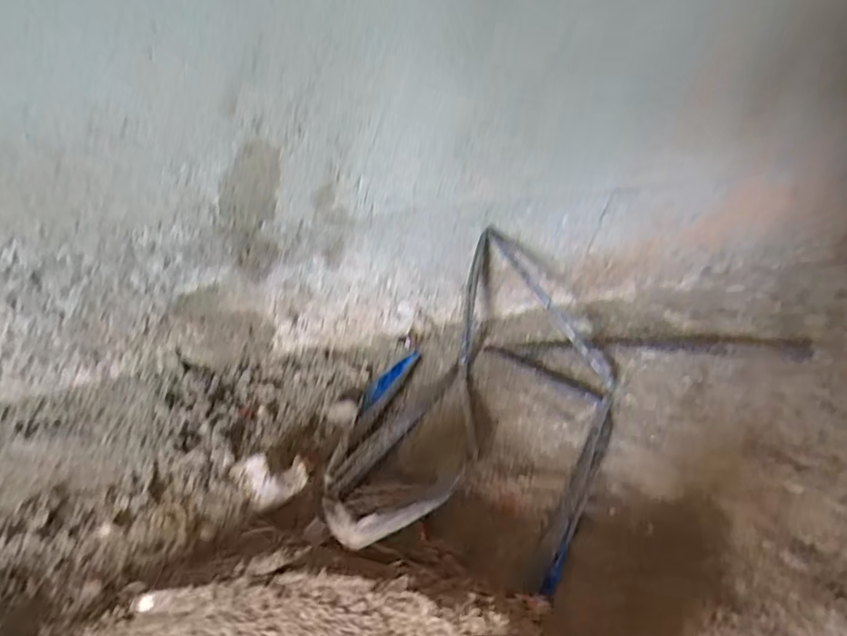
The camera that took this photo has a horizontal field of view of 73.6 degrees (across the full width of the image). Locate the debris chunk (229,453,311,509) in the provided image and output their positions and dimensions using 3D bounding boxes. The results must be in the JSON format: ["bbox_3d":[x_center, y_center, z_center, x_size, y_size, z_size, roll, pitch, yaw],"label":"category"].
[{"bbox_3d":[-0.147,0.157,0.550,0.061,0.023,0.061,2,32,-1],"label":"debris chunk"}]

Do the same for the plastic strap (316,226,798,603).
[{"bbox_3d":[0.168,0.038,0.678,0.690,0.128,0.329,-24,41,-36],"label":"plastic strap"}]

